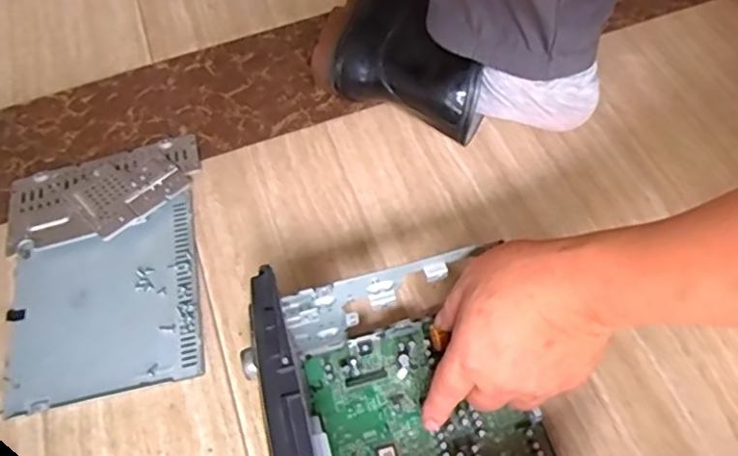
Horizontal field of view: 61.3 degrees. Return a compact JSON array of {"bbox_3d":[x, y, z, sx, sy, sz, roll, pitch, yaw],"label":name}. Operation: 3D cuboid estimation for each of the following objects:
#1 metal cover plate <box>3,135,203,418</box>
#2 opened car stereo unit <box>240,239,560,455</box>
[{"bbox_3d":[-0.226,0.027,0.529,0.163,0.017,0.232,-14,58,-5],"label":"metal cover plate"},{"bbox_3d":[0.032,0.124,0.387,0.168,0.113,0.189,-14,58,-5],"label":"opened car stereo unit"}]

